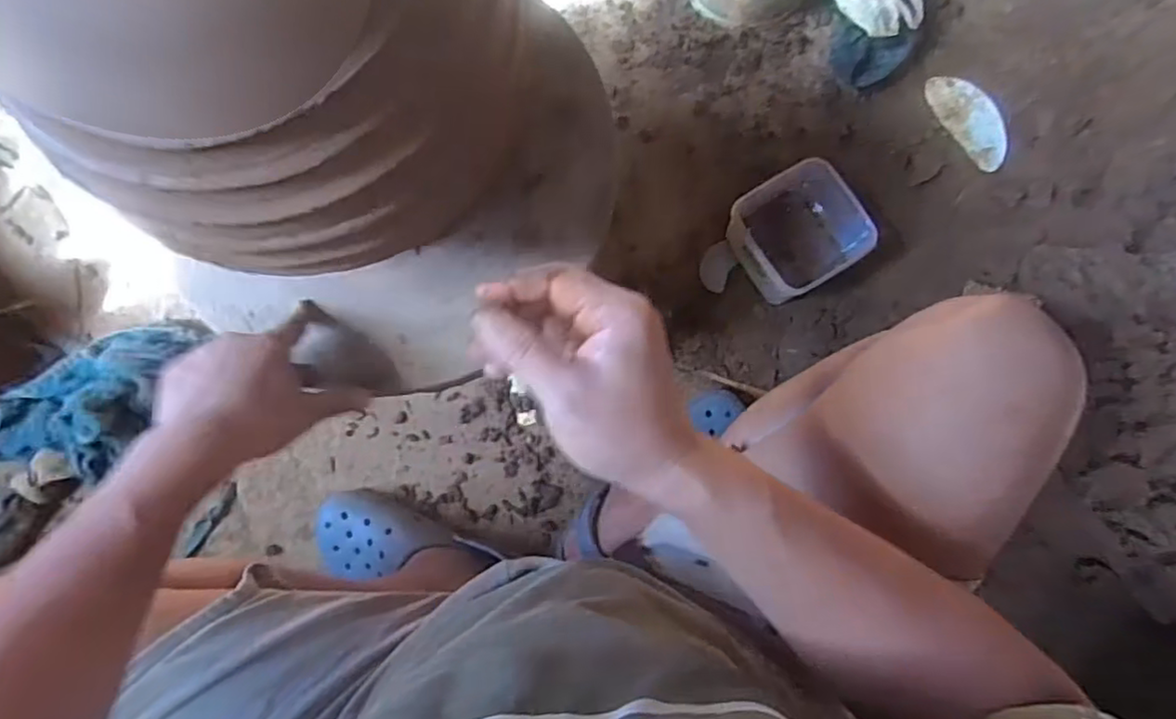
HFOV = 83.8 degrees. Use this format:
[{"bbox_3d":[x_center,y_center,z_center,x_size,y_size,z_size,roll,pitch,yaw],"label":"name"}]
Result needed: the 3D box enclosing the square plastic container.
[{"bbox_3d":[0.248,-0.152,0.798,0.132,0.087,0.135,-30,86,-3],"label":"square plastic container"}]

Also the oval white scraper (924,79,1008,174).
[{"bbox_3d":[0.497,-0.313,0.850,0.068,0.017,0.138,-35,86,-3],"label":"oval white scraper"}]

